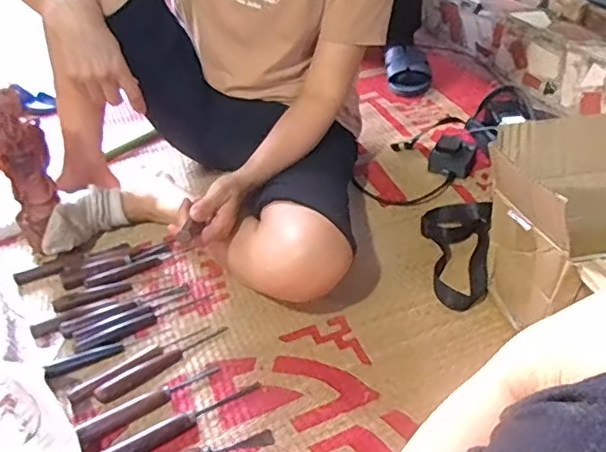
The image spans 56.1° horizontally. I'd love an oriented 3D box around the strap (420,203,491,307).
[{"bbox_3d":[0.223,0.037,0.833,0.101,0.036,0.202,6,39,11],"label":"strap"}]

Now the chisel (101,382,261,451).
[{"bbox_3d":[-0.140,0.220,0.650,0.189,0.019,0.028,-25,43,-26],"label":"chisel"}]

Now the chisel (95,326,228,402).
[{"bbox_3d":[-0.175,0.167,0.718,0.175,0.014,0.022,-27,44,-28],"label":"chisel"}]

